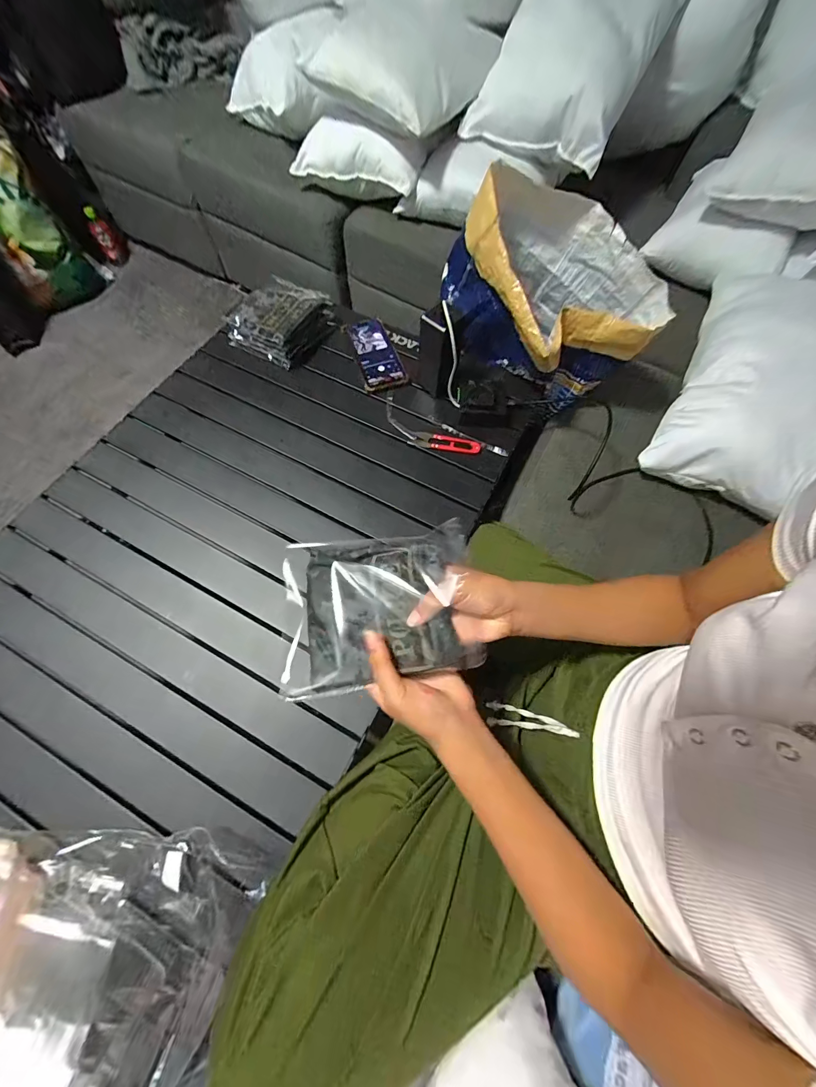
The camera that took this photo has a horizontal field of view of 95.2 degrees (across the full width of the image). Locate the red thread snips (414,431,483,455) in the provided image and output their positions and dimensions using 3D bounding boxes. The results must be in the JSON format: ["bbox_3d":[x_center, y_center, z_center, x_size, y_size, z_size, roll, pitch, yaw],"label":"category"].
[{"bbox_3d":[0.065,-0.166,0.616,0.108,0.006,0.029,12,67,3],"label":"red thread snips"}]

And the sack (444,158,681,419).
[{"bbox_3d":[0.230,-0.394,0.613,0.230,0.224,0.304,-30,71,-14],"label":"sack"}]

